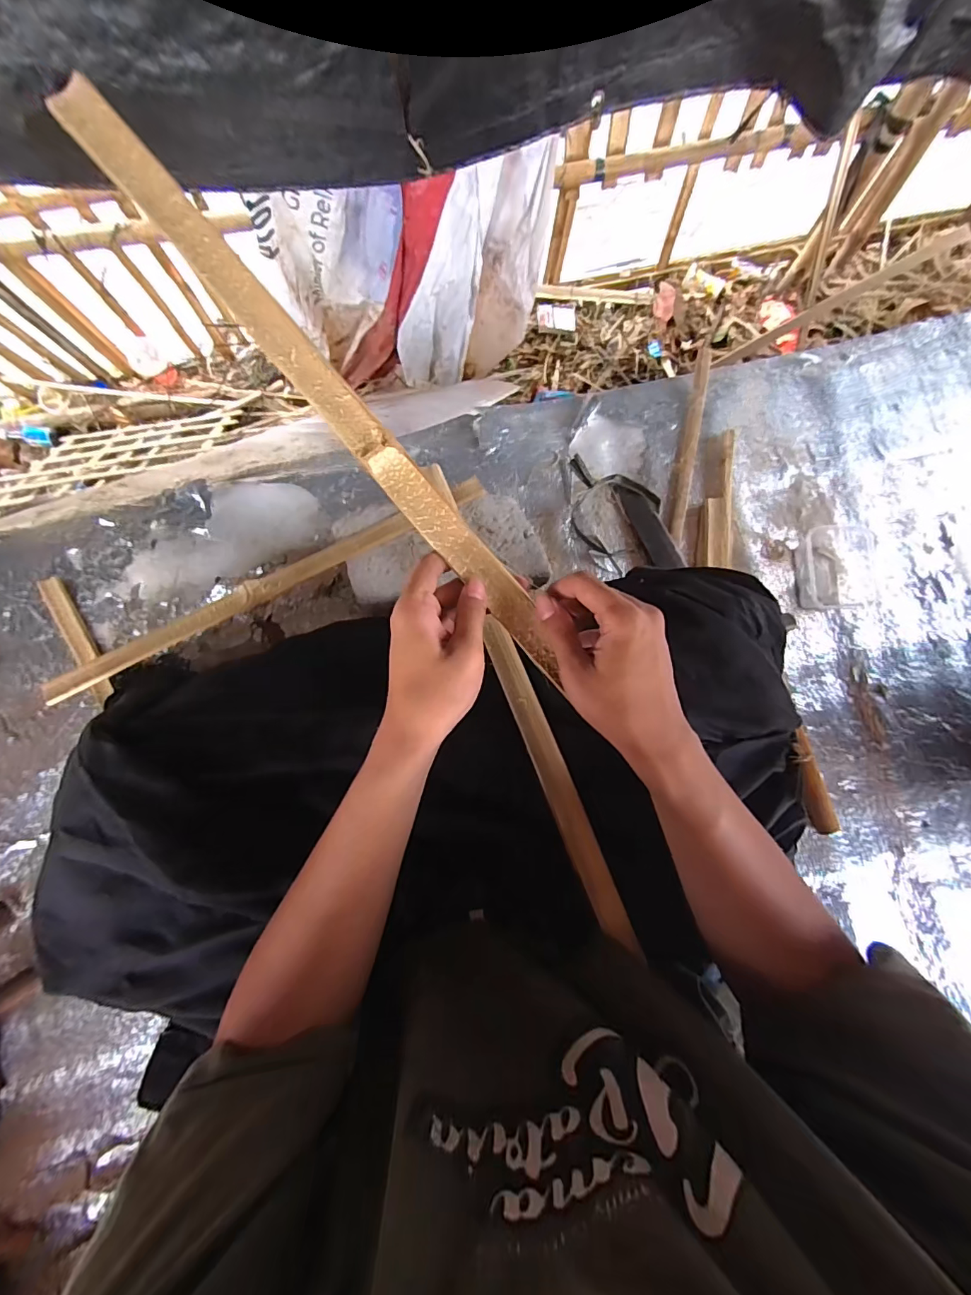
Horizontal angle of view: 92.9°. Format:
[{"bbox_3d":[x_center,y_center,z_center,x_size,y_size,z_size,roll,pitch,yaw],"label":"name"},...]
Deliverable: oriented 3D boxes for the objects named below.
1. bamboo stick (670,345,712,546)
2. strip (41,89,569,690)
[{"bbox_3d":[0.284,-0.281,0.637,0.020,0.018,0.280,11,82,4],"label":"bamboo stick"},{"bbox_3d":[-0.096,-0.160,0.312,0.026,0.008,0.465,-42,98,-4],"label":"strip"}]

